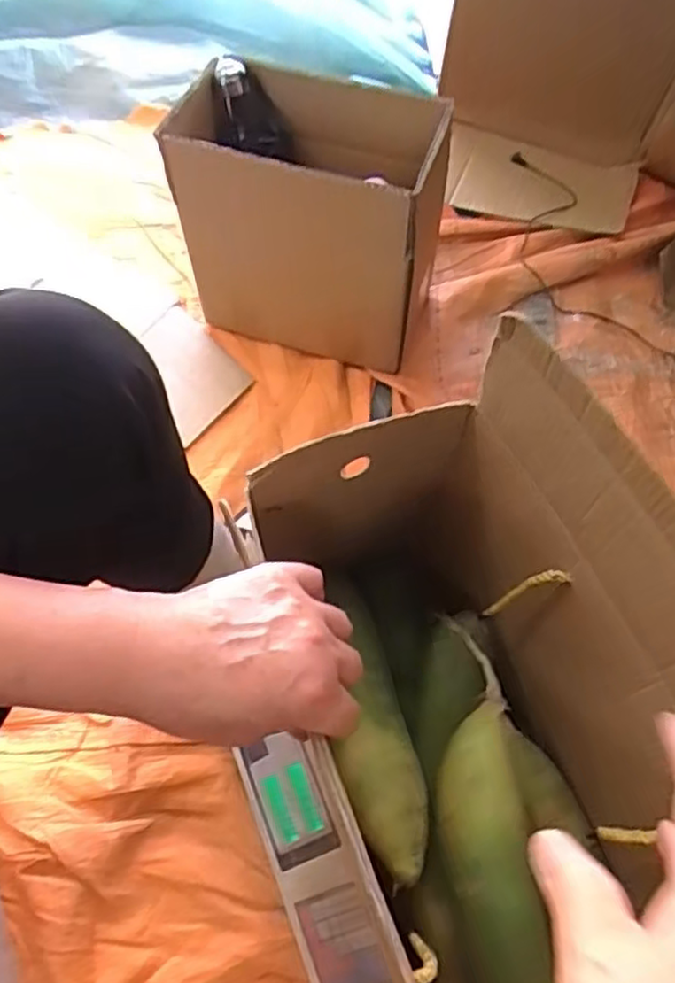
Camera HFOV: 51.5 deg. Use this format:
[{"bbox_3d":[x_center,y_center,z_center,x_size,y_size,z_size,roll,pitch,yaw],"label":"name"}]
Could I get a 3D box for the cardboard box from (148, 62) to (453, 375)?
[{"bbox_3d":[-0.030,-0.296,0.785,0.265,0.258,0.169,16,63,7],"label":"cardboard box"}]

